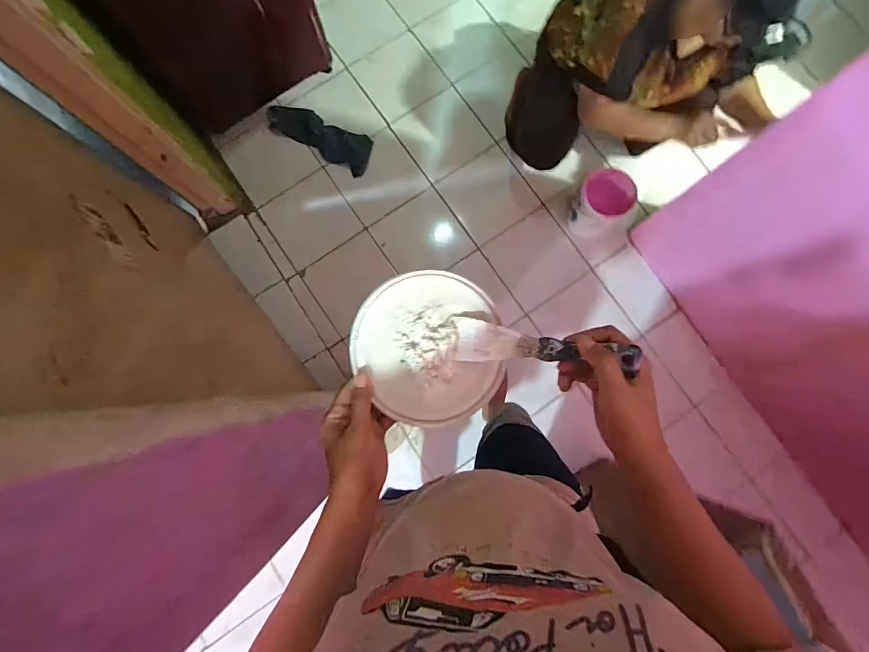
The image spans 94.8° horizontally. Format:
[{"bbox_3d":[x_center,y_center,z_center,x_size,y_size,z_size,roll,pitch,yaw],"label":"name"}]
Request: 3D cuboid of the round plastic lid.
[{"bbox_3d":[-0.005,0.023,0.471,0.168,0.028,0.177,0,83,0],"label":"round plastic lid"}]

